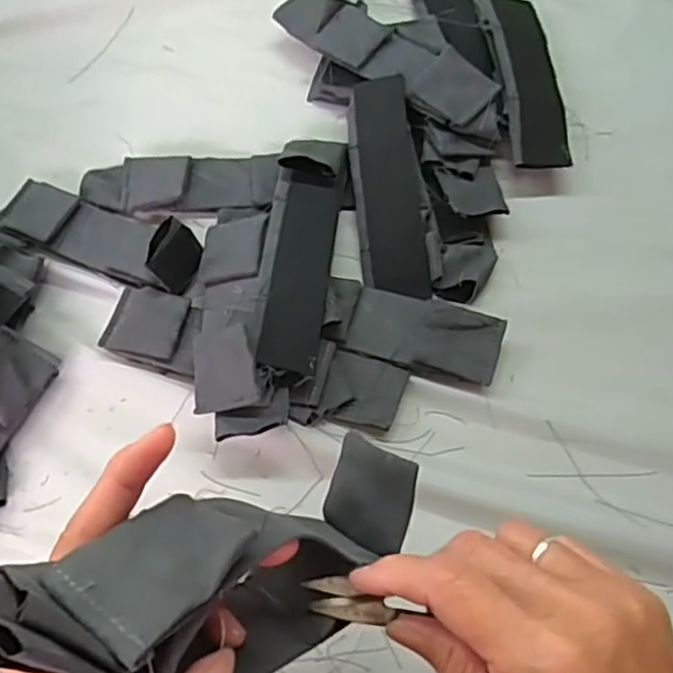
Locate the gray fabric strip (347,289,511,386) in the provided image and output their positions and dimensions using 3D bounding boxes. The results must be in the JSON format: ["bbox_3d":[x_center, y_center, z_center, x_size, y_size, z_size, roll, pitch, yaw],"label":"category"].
[{"bbox_3d":[0.057,-0.002,0.440,0.097,0.012,0.046,15,81,14],"label":"gray fabric strip"}]

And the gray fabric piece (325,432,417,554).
[{"bbox_3d":[0.015,0.071,0.298,0.043,0.005,0.044,15,95,39],"label":"gray fabric piece"}]

